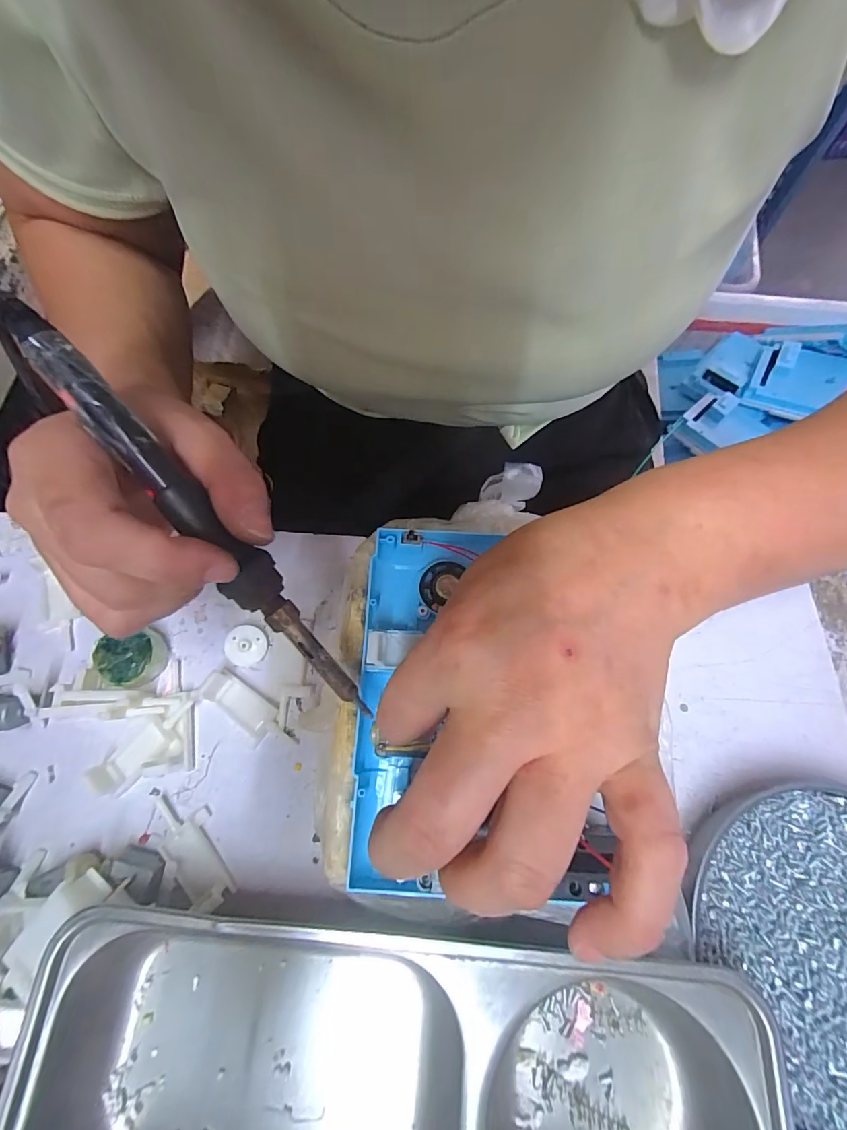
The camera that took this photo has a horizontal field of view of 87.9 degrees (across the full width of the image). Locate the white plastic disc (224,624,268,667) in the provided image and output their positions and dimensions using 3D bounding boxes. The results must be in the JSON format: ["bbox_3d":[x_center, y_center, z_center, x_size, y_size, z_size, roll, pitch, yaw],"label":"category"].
[{"bbox_3d":[-0.103,0.046,0.252,0.024,0.008,0.022,0,68,0],"label":"white plastic disc"}]

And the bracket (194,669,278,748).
[{"bbox_3d":[-0.103,0.077,0.243,0.044,0.006,0.022,32,72,12],"label":"bracket"}]

